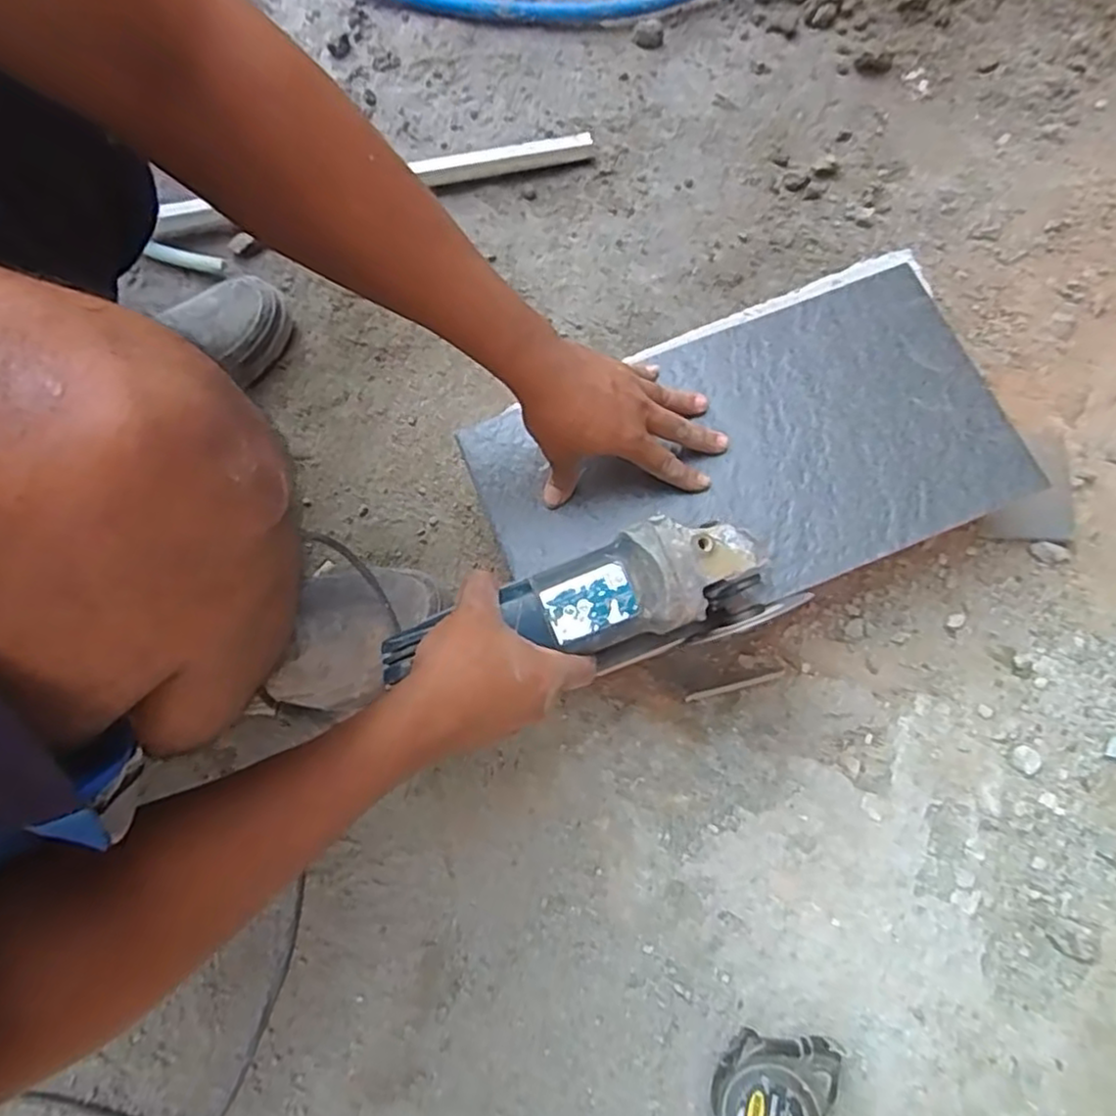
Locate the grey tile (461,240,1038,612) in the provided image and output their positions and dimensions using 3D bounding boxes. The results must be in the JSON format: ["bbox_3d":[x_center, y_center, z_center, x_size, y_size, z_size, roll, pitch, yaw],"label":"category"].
[{"bbox_3d":[0.144,-0.082,0.549,0.401,0.013,0.229,-22,72,-5],"label":"grey tile"}]

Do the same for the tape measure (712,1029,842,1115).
[{"bbox_3d":[0.137,0.346,0.457,0.071,0.039,0.081,12,75,11],"label":"tape measure"}]

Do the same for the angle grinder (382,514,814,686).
[{"bbox_3d":[0.026,0.032,0.478,0.276,0.086,0.072,-9,71,-7],"label":"angle grinder"}]

